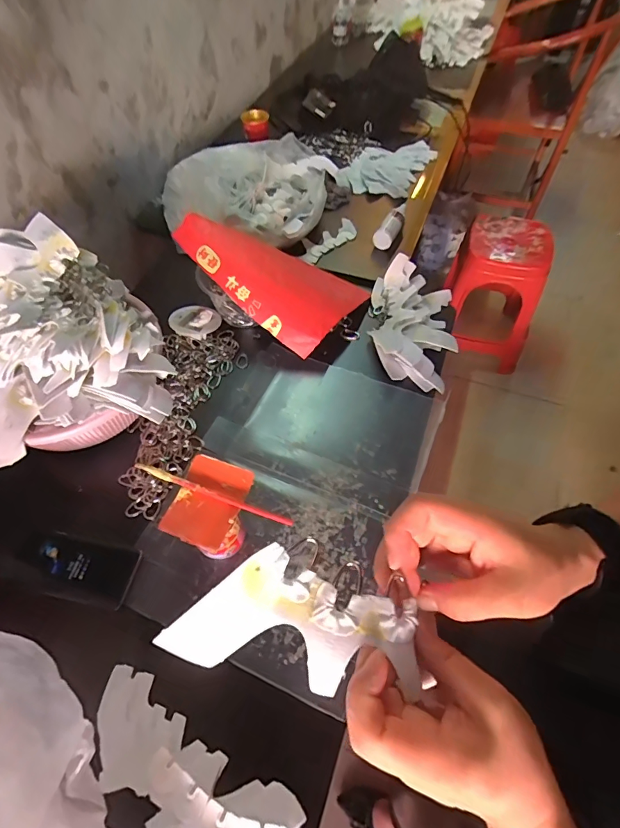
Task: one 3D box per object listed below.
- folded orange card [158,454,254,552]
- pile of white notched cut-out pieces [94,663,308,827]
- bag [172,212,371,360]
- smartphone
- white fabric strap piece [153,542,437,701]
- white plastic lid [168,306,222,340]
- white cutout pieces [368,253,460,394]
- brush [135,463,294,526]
[{"bbox_3d":[-0.121,0.101,0.503,0.079,0.014,0.099,17,59,12],"label":"folded orange card"},{"bbox_3d":[-0.110,0.360,0.409,0.266,0.021,0.089,28,62,18],"label":"pile of white notched cut-out pieces"},{"bbox_3d":[-0.057,-0.251,0.731,0.295,0.053,0.209,40,55,2],"label":"bag"},{"bbox_3d":[-0.293,0.189,0.534,0.150,0.009,0.070,10,58,8],"label":"smartphone"},{"bbox_3d":[-0.011,0.118,0.251,0.143,0.029,0.065,3,57,10],"label":"white fabric strap piece"},{"bbox_3d":[-0.204,-0.163,0.749,0.081,0.024,0.076,-1,57,1],"label":"white plastic lid"},{"bbox_3d":[0.172,-0.153,0.723,0.138,0.054,0.237,7,57,6],"label":"white cutout pieces"},{"bbox_3d":[-0.115,0.094,0.508,0.203,0.010,0.010,18,59,12],"label":"brush"}]

